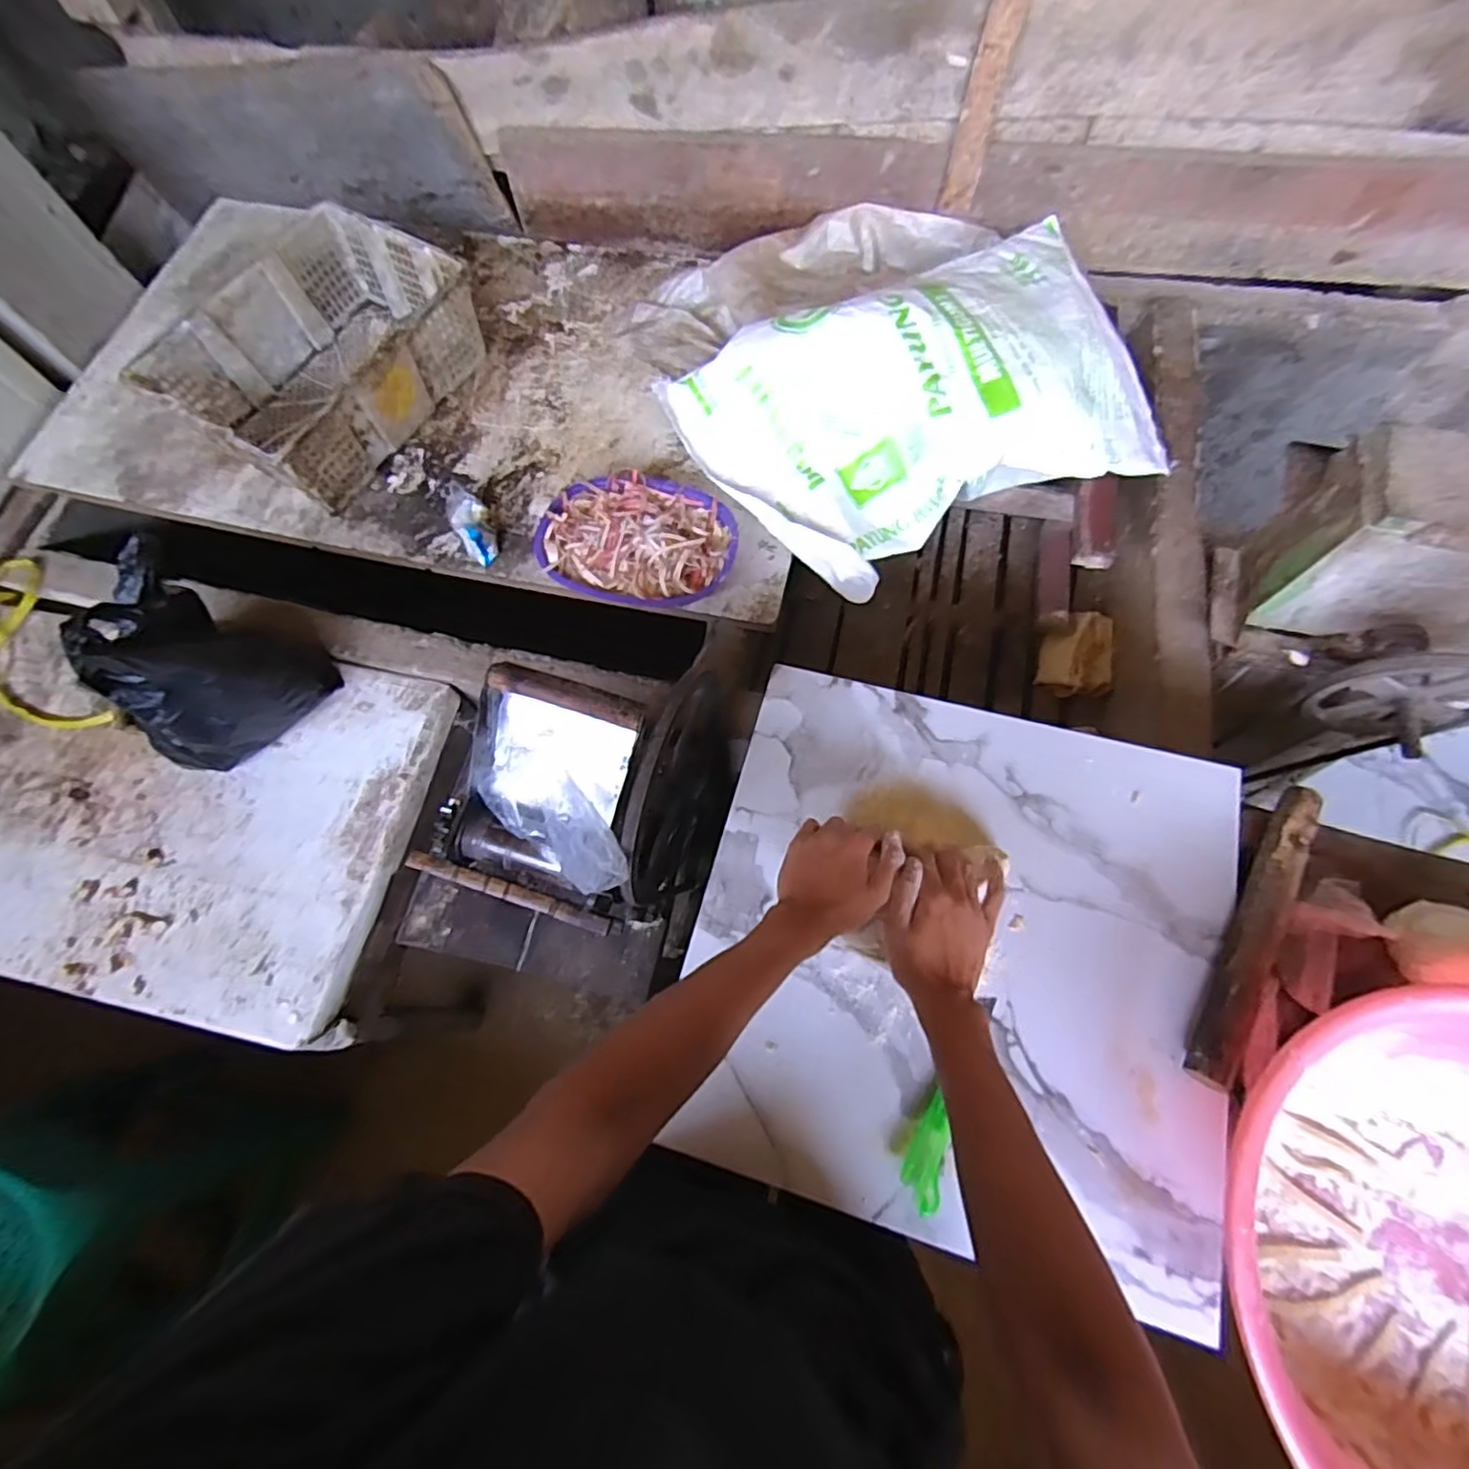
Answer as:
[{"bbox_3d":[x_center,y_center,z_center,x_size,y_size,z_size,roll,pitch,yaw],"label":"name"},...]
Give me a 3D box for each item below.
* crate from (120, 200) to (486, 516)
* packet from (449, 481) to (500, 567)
[{"bbox_3d":[-0.692,-0.638,1.145,0.349,0.170,0.464,31,73,13],"label":"crate"},{"bbox_3d":[-0.419,-0.336,1.068,0.058,0.067,0.136,-28,70,-9],"label":"packet"}]

